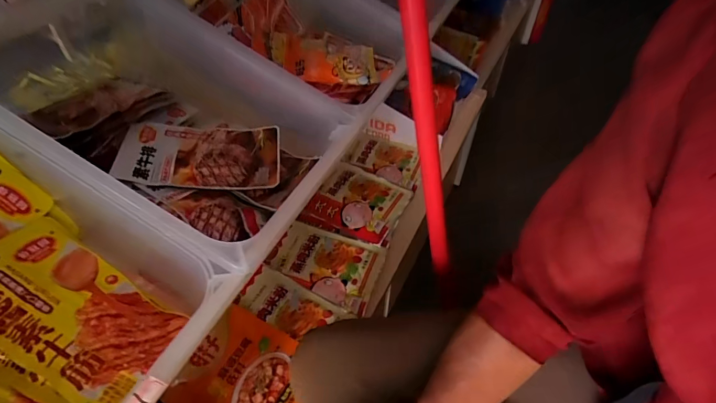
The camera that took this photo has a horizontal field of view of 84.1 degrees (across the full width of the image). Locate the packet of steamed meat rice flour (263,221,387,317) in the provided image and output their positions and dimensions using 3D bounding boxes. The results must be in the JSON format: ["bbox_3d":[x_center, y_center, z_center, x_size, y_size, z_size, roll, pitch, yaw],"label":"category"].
[{"bbox_3d":[-0.053,0.097,0.639,0.173,0.019,0.118,16,50,14],"label":"packet of steamed meat rice flour"}]

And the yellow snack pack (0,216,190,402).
[{"bbox_3d":[-0.233,0.086,0.319,0.163,0.013,0.097,34,39,-3],"label":"yellow snack pack"}]

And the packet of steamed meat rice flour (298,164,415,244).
[{"bbox_3d":[0.004,-0.004,0.724,0.153,0.018,0.152,20,51,17],"label":"packet of steamed meat rice flour"}]

